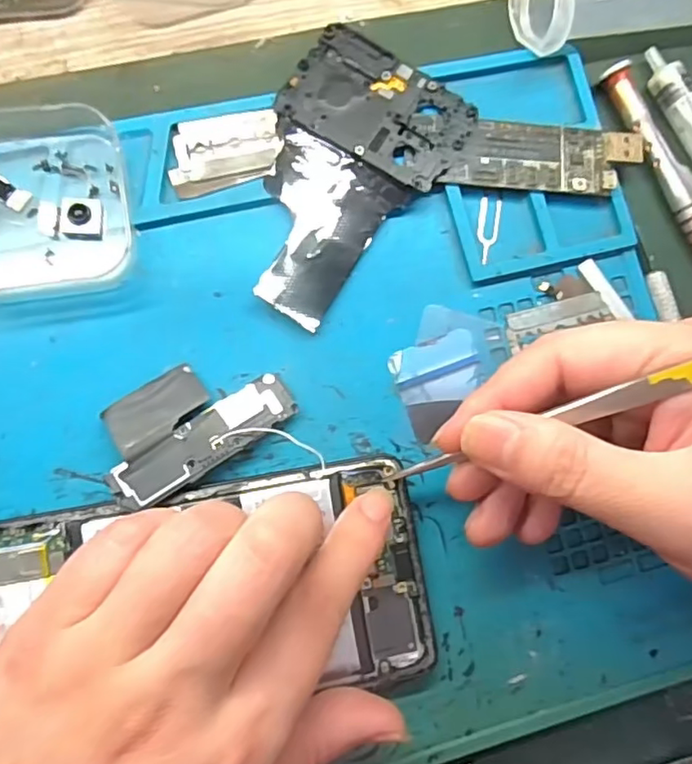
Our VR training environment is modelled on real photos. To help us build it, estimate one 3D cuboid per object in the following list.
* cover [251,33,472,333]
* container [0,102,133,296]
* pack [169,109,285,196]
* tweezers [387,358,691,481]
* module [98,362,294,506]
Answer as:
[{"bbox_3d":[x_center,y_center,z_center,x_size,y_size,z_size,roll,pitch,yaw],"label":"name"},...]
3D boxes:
[{"bbox_3d":[-0.004,-0.077,0.224,0.066,0.009,0.107,33,80,-1],"label":"cover"},{"bbox_3d":[-0.108,-0.066,0.207,0.060,0.019,0.066,-7,83,-7],"label":"container"},{"bbox_3d":[-0.045,-0.086,0.221,0.041,0.004,0.026,-12,84,-8],"label":"pack"},{"bbox_3d":[0.068,0.009,0.174,0.135,0.004,0.007,-25,84,32],"label":"tweezers"},{"bbox_3d":[-0.053,0.012,0.206,0.064,0.011,0.037,-32,87,-9],"label":"module"}]

